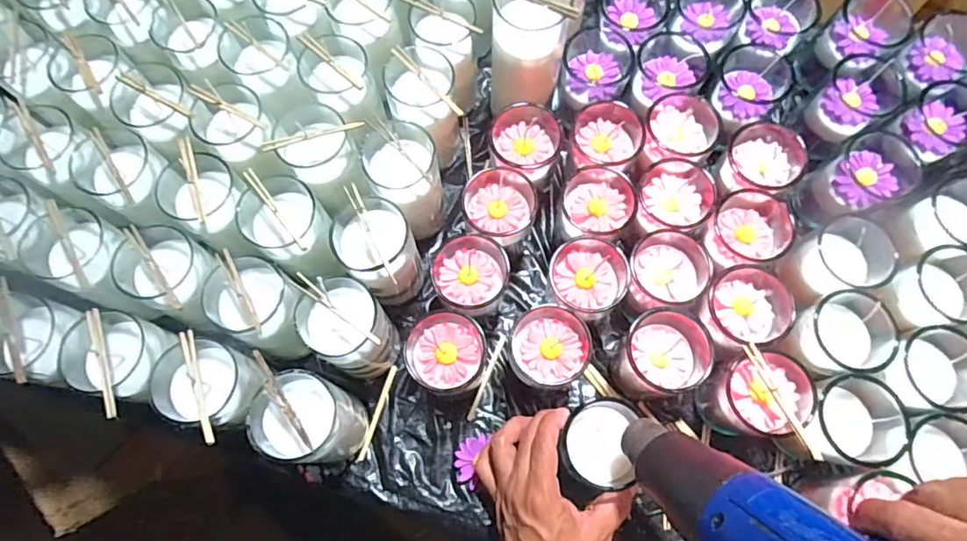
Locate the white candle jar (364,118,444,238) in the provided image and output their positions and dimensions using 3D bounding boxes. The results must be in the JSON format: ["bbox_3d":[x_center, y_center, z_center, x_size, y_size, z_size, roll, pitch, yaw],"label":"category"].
[{"bbox_3d":[-0.074,-0.080,0.528,0.066,0.106,0.072,-14,72,-5],"label":"white candle jar"}]

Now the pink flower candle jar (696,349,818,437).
[{"bbox_3d":[0.241,0.113,0.485,0.067,0.097,0.068,0,72,0],"label":"pink flower candle jar"}]

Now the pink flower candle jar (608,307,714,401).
[{"bbox_3d":[0.163,0.080,0.504,0.082,0.085,0.070,-12,72,-4],"label":"pink flower candle jar"}]

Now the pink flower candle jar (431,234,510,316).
[{"bbox_3d":[-0.011,0.010,0.540,0.072,0.074,0.075,0,72,0],"label":"pink flower candle jar"}]

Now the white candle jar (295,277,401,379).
[{"bbox_3d":[-0.117,0.054,0.481,0.063,0.118,0.066,0,72,0],"label":"white candle jar"}]

